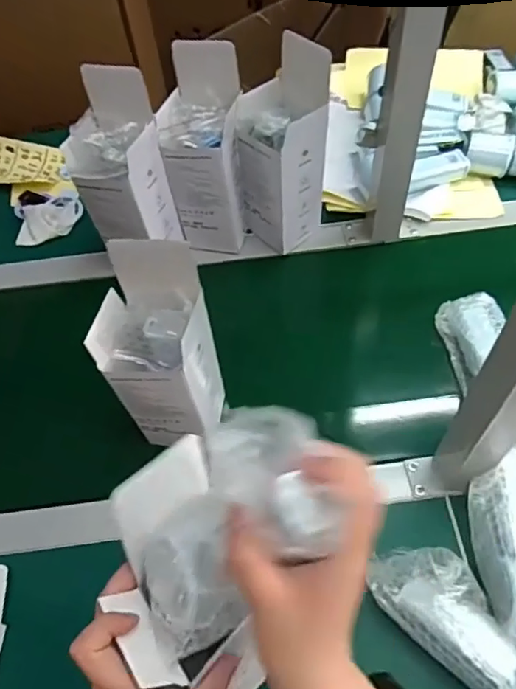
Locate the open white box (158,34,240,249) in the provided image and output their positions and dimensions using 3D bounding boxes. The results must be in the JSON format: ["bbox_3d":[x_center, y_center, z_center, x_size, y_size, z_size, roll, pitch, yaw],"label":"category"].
[{"bbox_3d":[-0.062,-0.224,0.666,0.084,0.230,0.081,9,58,11],"label":"open white box"}]

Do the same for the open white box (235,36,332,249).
[{"bbox_3d":[0.029,-0.225,0.658,0.086,0.232,0.080,38,68,25],"label":"open white box"}]

